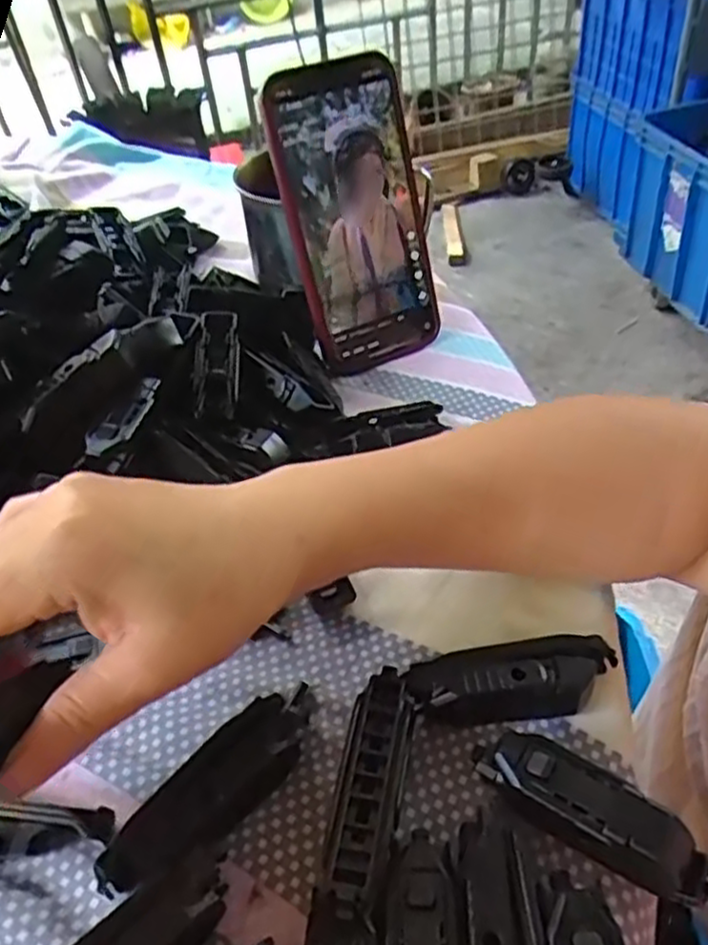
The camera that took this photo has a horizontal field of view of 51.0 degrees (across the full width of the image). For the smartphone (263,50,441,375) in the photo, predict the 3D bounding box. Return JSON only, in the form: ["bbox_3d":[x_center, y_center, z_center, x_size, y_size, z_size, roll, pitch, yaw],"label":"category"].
[{"bbox_3d":[0.003,-0.138,0.407,0.074,0.156,0.011,-19,24,-11],"label":"smartphone"}]

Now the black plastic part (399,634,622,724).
[{"bbox_3d":[0.060,0.078,0.276,0.077,0.021,0.027,-12,45,-5],"label":"black plastic part"}]

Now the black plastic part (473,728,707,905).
[{"bbox_3d":[0.076,0.110,0.240,0.078,0.023,0.022,20,51,25],"label":"black plastic part"}]

